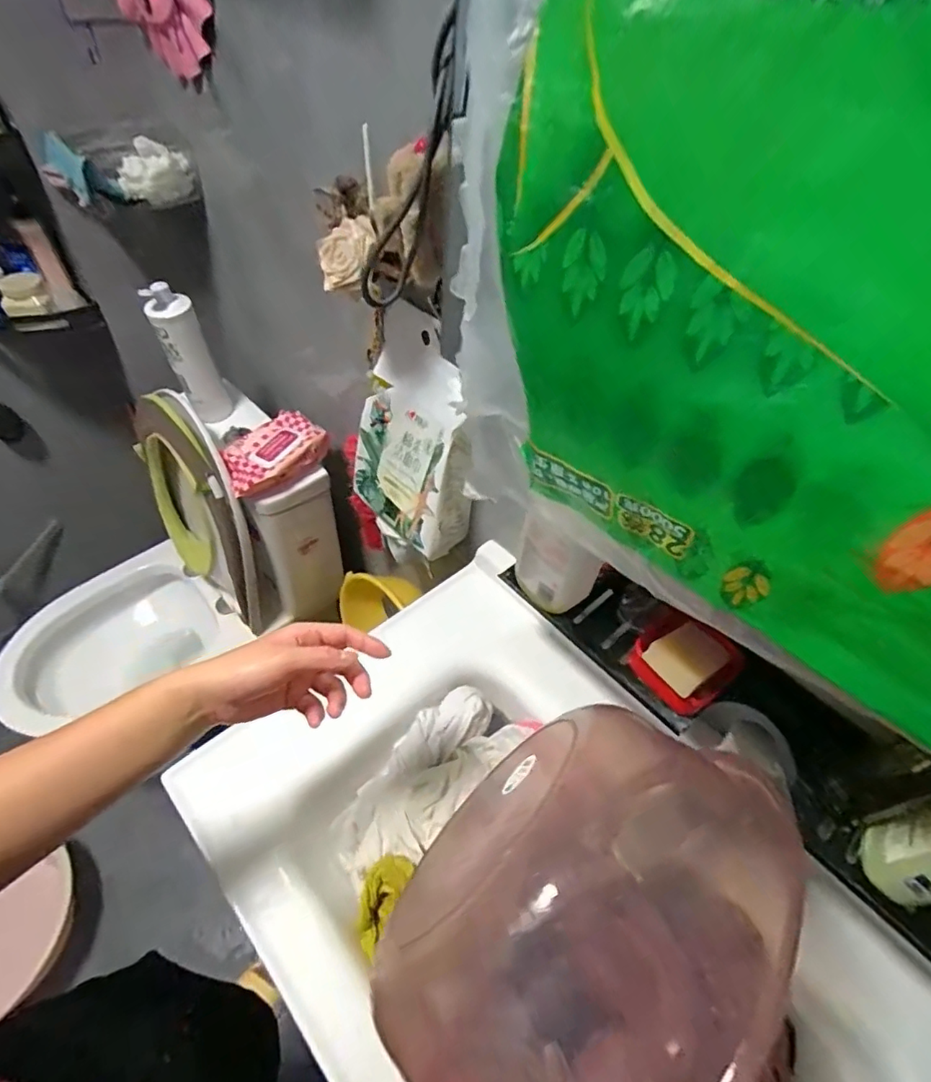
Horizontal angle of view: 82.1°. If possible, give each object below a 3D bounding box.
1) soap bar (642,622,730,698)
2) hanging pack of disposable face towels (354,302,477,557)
[{"bbox_3d":[0.213,0.112,0.516,0.071,0.014,0.053,-27,58,-25],"label":"soap bar"},{"bbox_3d":[-0.077,-0.130,0.773,0.092,0.322,0.188,-34,61,-29],"label":"hanging pack of disposable face towels"}]

